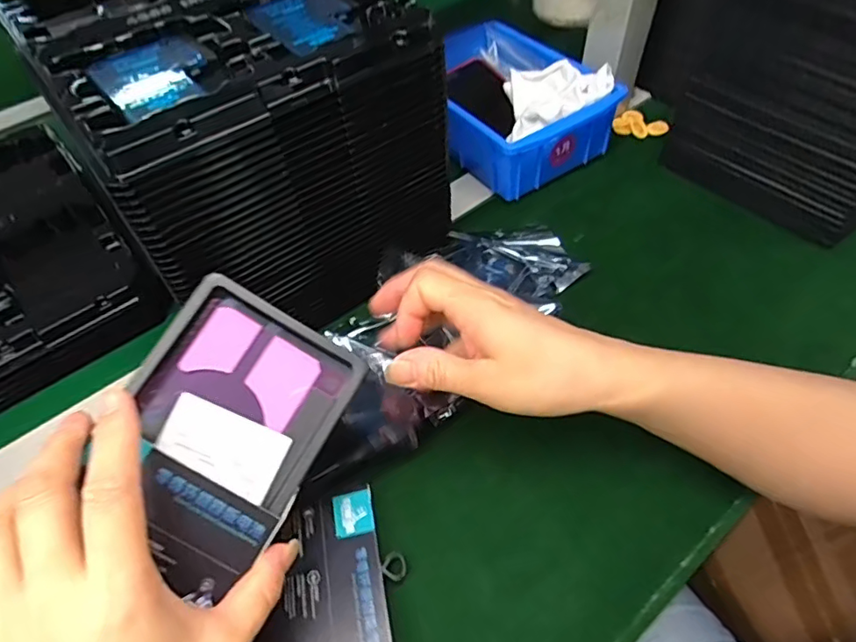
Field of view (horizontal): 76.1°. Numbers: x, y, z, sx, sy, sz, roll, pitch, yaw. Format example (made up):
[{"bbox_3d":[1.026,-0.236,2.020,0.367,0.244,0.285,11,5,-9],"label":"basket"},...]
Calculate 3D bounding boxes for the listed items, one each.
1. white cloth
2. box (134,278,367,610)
[{"bbox_3d":[0.102,-0.212,0.502,0.101,0.039,0.101,-20,54,-13],"label":"white cloth"},{"bbox_3d":[-0.098,0.052,0.263,0.091,0.016,0.124,31,71,-2],"label":"box"}]

